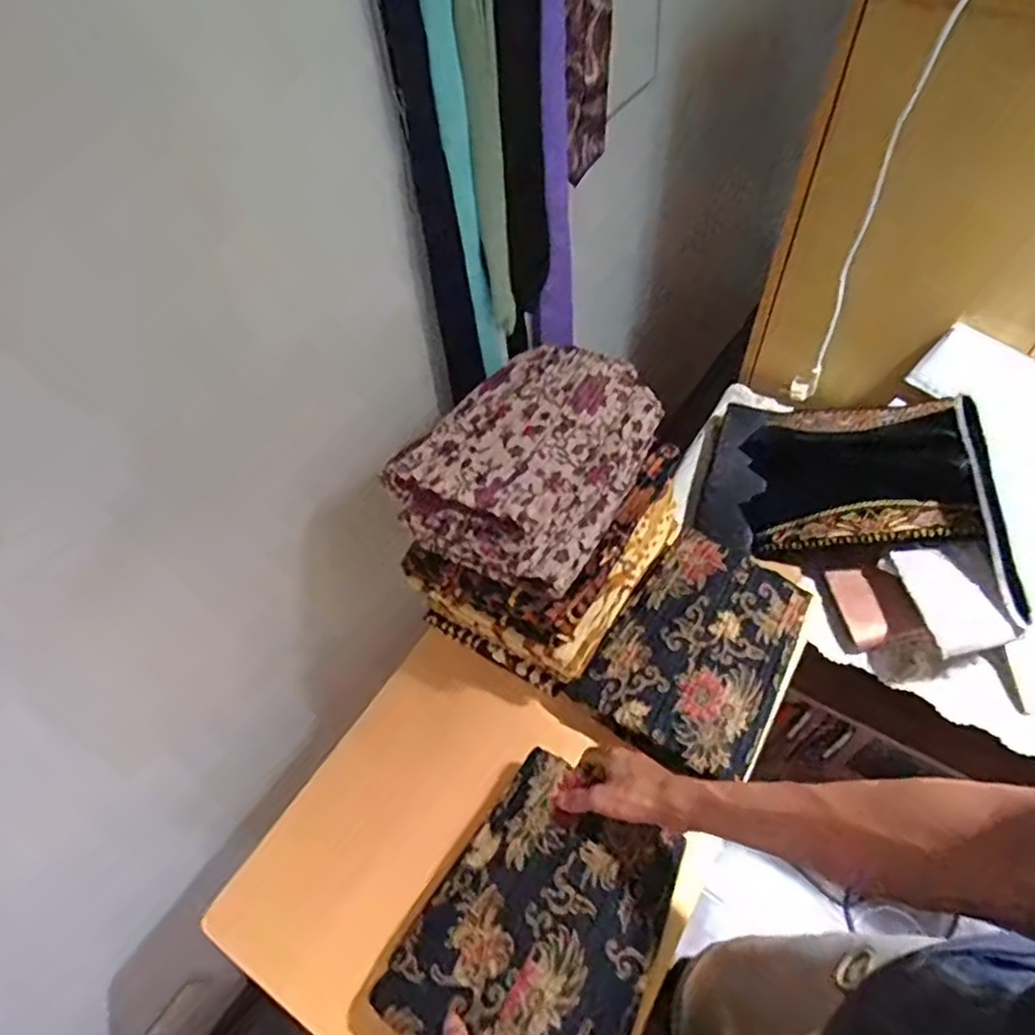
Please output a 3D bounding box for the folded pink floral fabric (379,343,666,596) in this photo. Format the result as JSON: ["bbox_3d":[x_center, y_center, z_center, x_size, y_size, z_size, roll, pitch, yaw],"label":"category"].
[{"bbox_3d":[0.014,-0.066,0.672,0.187,0.102,0.233,23,60,18],"label":"folded pink floral fabric"}]

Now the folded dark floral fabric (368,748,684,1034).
[{"bbox_3d":[0.024,0.355,0.583,0.191,0.035,0.241,27,61,20],"label":"folded dark floral fabric"}]

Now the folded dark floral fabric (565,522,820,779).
[{"bbox_3d":[0.202,0.143,0.741,0.182,0.029,0.259,31,63,23],"label":"folded dark floral fabric"}]

